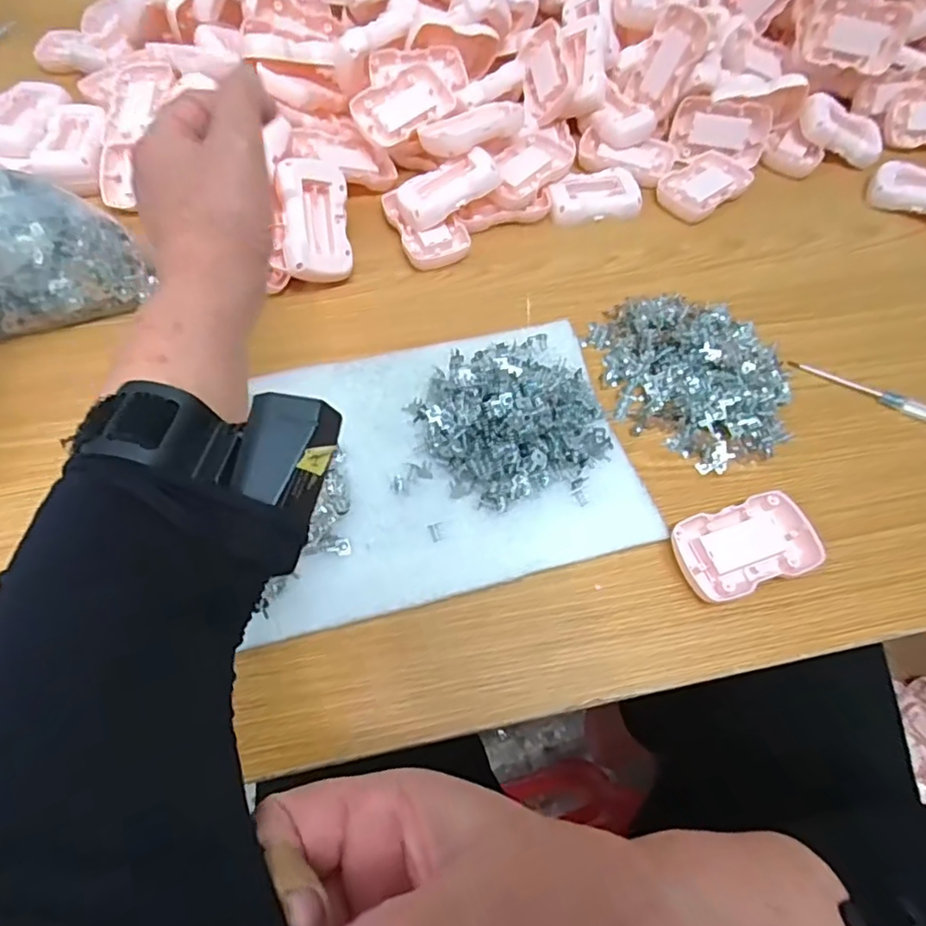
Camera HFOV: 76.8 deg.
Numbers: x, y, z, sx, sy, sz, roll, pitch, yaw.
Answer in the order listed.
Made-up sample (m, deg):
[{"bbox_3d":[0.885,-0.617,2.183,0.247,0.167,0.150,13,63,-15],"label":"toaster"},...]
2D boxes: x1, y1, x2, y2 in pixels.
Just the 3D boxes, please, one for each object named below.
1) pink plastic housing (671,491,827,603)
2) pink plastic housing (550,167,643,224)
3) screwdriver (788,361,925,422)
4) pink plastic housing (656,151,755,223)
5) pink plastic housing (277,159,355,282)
[{"bbox_3d":[0.176,0.053,0.368,0.087,0.016,0.053,-17,63,-11],"label":"pink plastic housing"},{"bbox_3d":[0.116,-0.236,0.522,0.080,0.023,0.046,-15,63,-10],"label":"pink plastic housing"},{"bbox_3d":[0.305,-0.055,0.435,0.115,0.010,0.012,28,64,13],"label":"screwdriver"},{"bbox_3d":[0.222,-0.255,0.541,0.088,0.018,0.057,-36,68,-19],"label":"pink plastic housing"},{"bbox_3d":[-0.111,-0.182,0.445,0.049,0.015,0.083,-10,103,-35],"label":"pink plastic housing"}]

